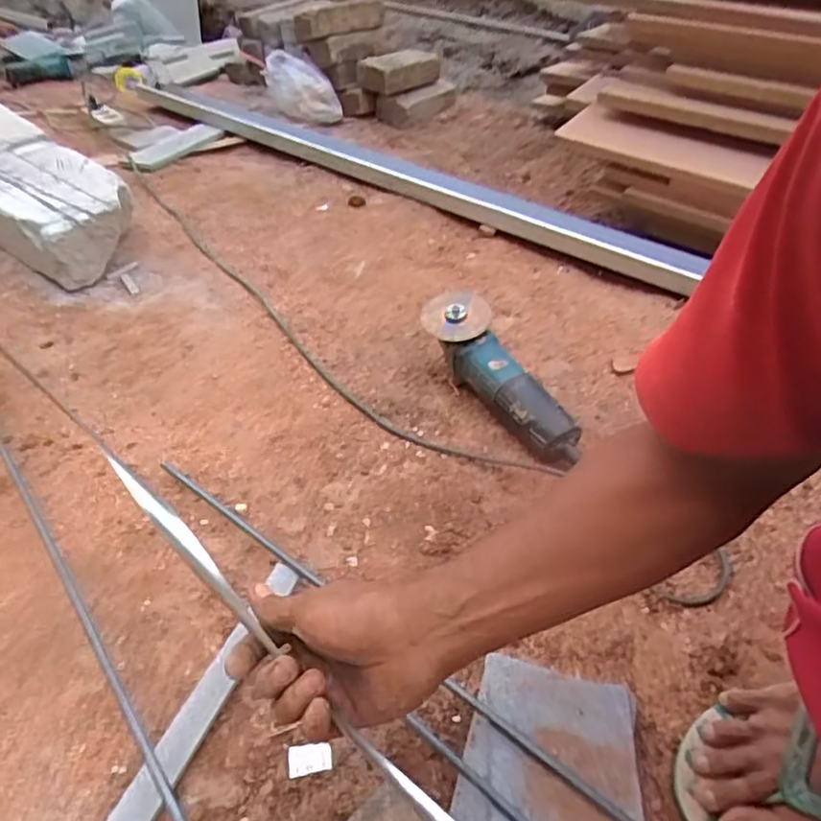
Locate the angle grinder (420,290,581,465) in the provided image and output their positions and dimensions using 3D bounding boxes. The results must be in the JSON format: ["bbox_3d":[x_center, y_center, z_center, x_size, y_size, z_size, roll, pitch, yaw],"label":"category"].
[{"bbox_3d":[0.107,-0.044,0.801,0.089,0.079,0.277,-25,62,-20],"label":"angle grinder"}]

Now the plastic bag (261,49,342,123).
[{"bbox_3d":[-0.285,-0.813,1.565,0.102,0.101,0.260,-26,49,-20],"label":"plastic bag"}]

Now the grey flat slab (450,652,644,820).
[{"bbox_3d":[0.107,0.274,0.486,0.133,0.019,0.150,4,45,8],"label":"grey flat slab"}]

